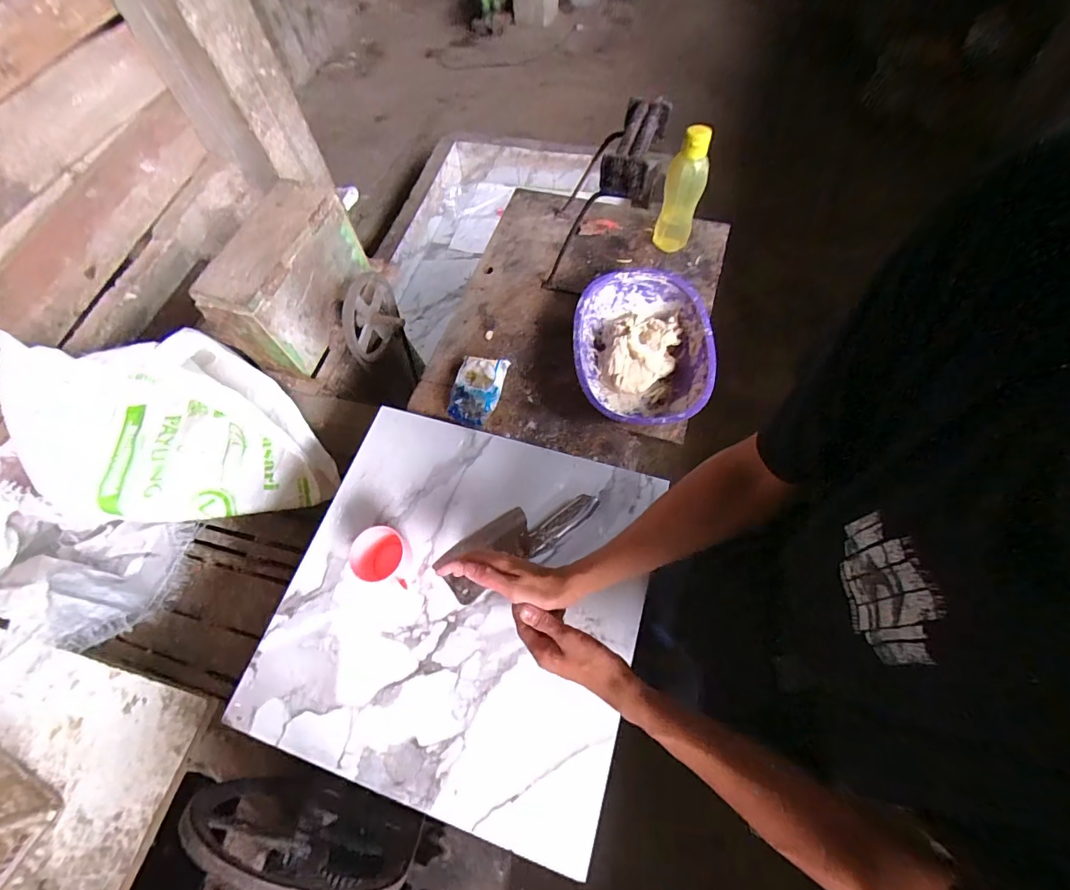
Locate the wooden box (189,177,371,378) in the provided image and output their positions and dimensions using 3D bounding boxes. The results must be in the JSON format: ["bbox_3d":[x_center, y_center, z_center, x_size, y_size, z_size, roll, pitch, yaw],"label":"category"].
[{"bbox_3d":[-0.530,-0.371,1.004,0.130,0.226,0.359,12,65,11],"label":"wooden box"}]

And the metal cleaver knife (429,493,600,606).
[{"bbox_3d":[-0.025,0.134,0.672,0.240,0.016,0.084,-33,55,-6],"label":"metal cleaver knife"}]

